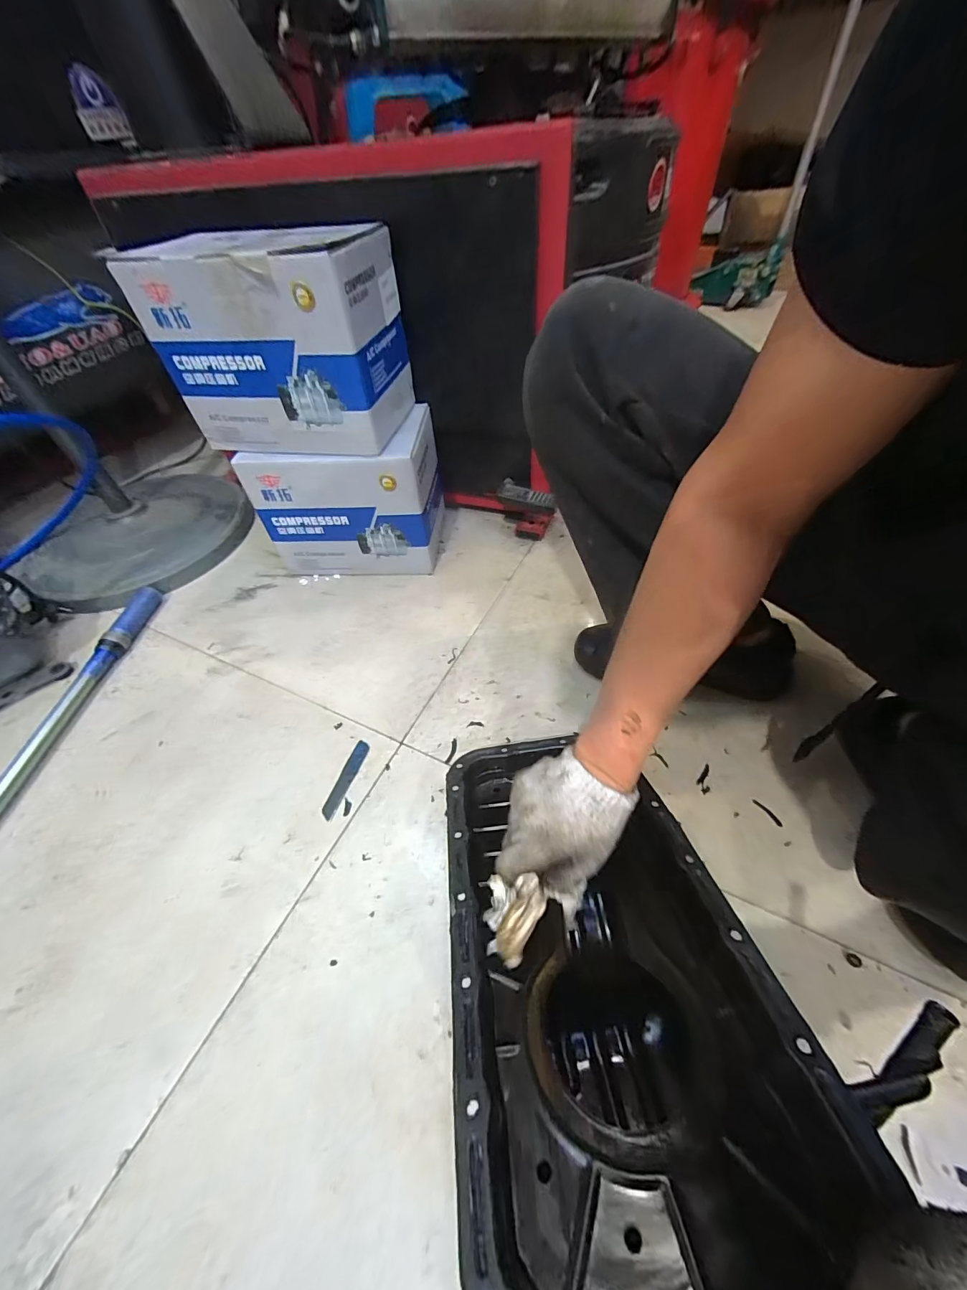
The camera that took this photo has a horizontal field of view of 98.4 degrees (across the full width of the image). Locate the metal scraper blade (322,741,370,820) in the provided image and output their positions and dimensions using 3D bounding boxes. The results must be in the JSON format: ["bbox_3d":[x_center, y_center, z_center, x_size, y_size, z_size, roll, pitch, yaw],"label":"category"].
[{"bbox_3d":[-0.170,0.164,0.516,0.019,0.004,0.098,12,52,14],"label":"metal scraper blade"}]

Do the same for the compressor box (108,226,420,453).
[{"bbox_3d":[-0.266,-0.417,0.580,0.269,0.209,0.188,7,51,10],"label":"compressor box"}]

